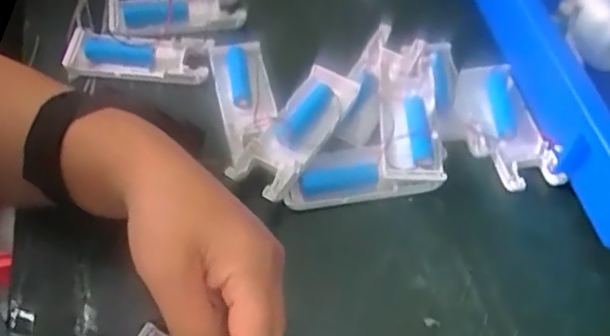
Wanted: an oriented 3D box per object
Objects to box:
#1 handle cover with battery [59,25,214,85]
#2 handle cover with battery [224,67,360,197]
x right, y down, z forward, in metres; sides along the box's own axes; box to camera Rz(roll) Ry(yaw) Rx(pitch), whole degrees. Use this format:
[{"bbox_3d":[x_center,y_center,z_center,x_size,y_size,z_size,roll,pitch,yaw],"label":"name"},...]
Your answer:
[{"bbox_3d":[-0.125,-0.083,0.450,0.106,0.016,0.041,6,55,3],"label":"handle cover with battery"},{"bbox_3d":[-0.007,-0.026,0.394,0.039,0.017,0.101,29,59,18],"label":"handle cover with battery"}]

